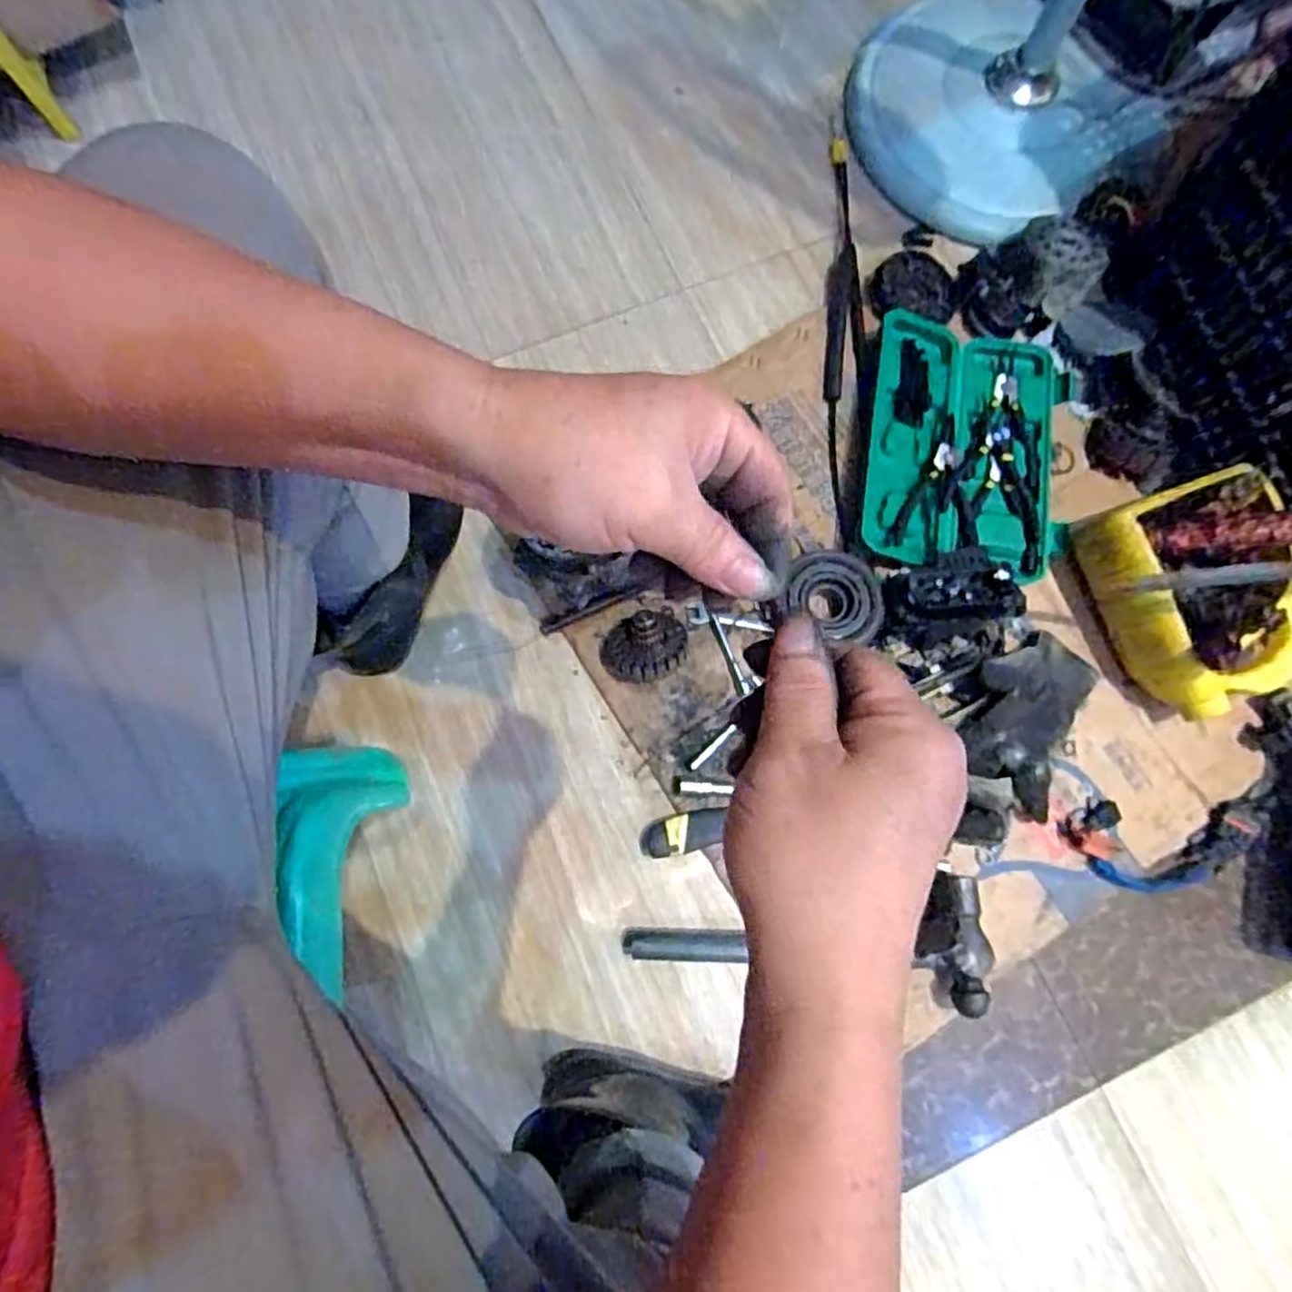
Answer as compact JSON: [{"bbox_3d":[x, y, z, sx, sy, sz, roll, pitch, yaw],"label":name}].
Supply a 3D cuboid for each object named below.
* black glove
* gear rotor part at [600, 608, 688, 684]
[{"bbox_3d":[0.368,0.089,0.728,0.123,0.056,0.234,27,77,5],"label":"black glove"},{"bbox_3d":[-0.002,-0.001,0.742,0.088,0.057,0.072,-27,78,-8],"label":"gear rotor part"}]

